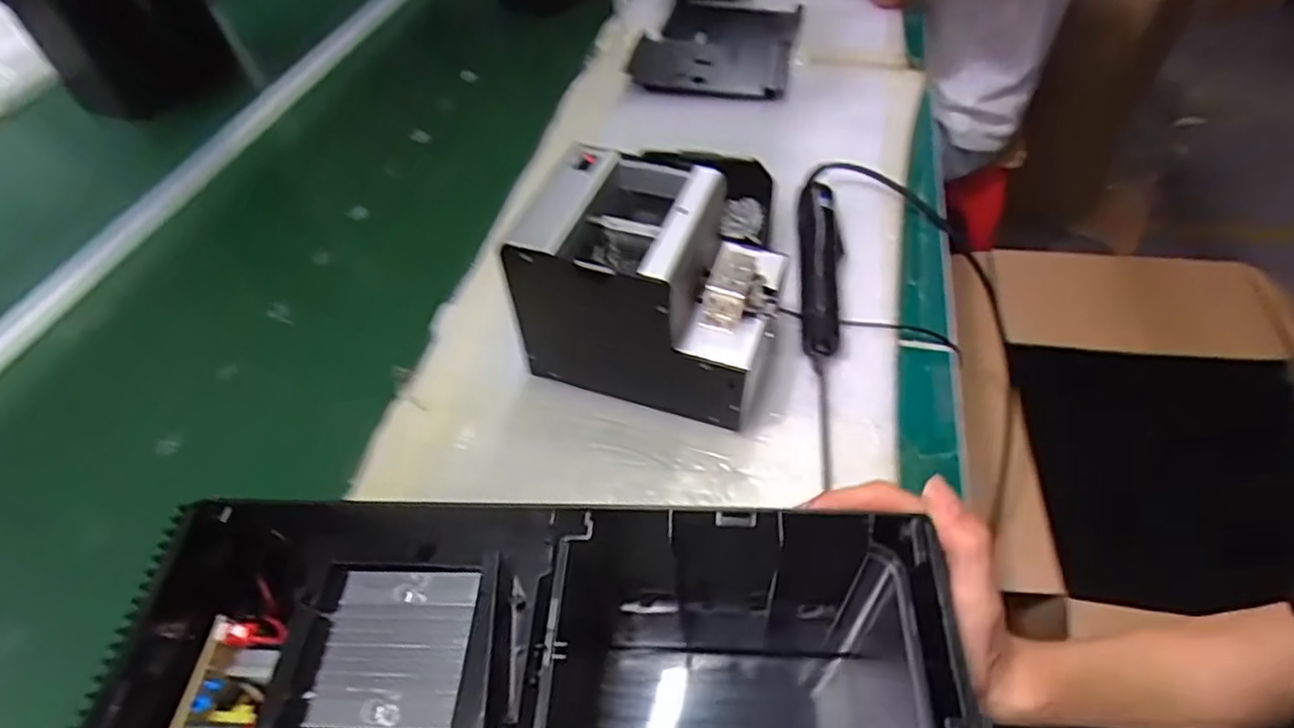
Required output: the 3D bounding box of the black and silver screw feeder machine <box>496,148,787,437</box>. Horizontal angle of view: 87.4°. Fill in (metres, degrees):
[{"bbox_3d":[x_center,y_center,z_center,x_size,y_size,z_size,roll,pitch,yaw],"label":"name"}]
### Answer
[{"bbox_3d":[0.005,-0.061,0.519,0.176,0.151,0.132,11,49,15],"label":"black and silver screw feeder machine"}]

